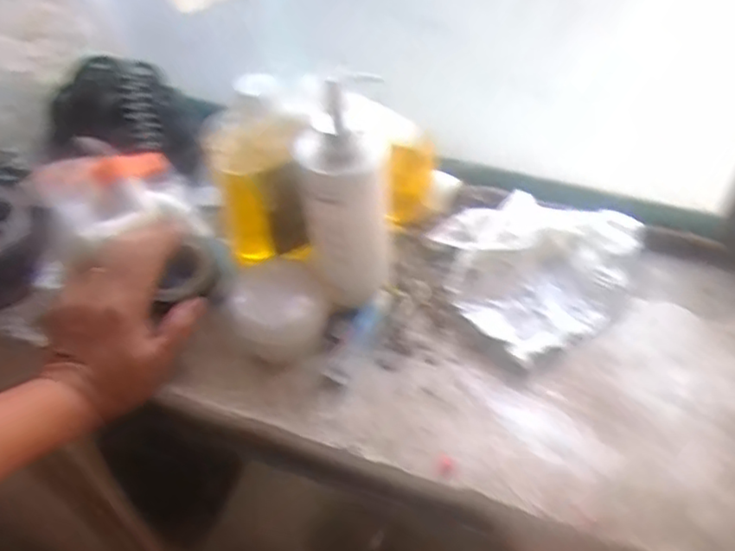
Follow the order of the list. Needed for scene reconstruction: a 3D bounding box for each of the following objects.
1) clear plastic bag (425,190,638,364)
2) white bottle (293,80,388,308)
[{"bbox_3d":[0.128,-0.021,0.503,0.160,0.050,0.136,-28,53,-18],"label":"clear plastic bag"},{"bbox_3d":[-0.016,-0.044,0.448,0.059,0.148,0.049,-2,49,3],"label":"white bottle"}]

